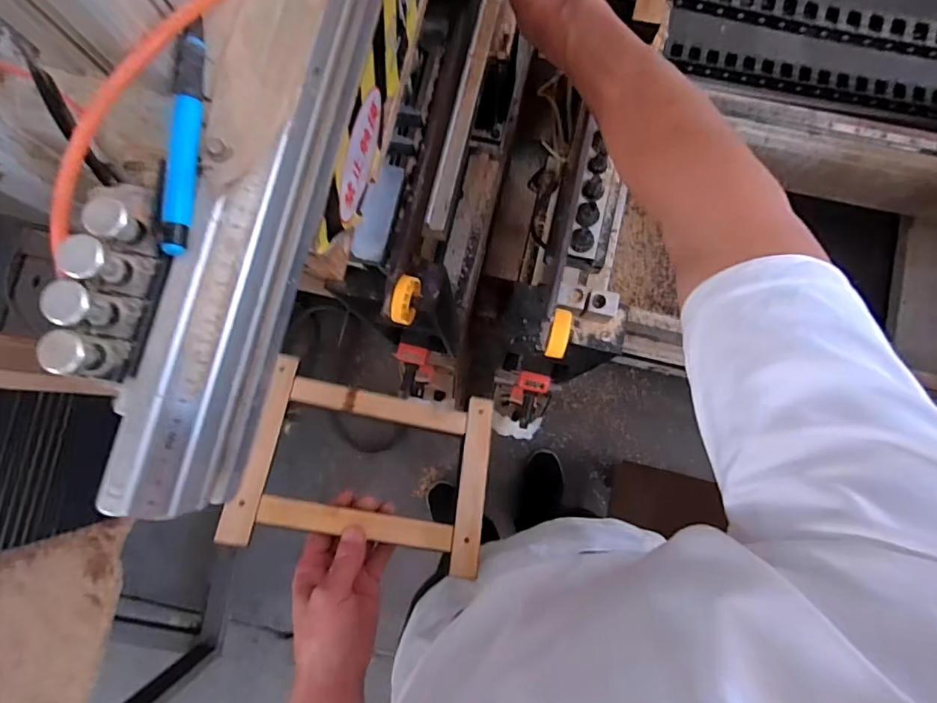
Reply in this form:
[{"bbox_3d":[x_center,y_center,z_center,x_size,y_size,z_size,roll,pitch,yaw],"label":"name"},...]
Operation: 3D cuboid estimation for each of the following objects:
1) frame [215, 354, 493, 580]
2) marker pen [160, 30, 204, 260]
[{"bbox_3d":[-0.093,0.112,0.525,0.236,0.013,0.176,14,65,-14],"label":"frame"},{"bbox_3d":[-0.140,-0.102,0.262,0.012,0.008,0.110,-1,83,2],"label":"marker pen"}]

